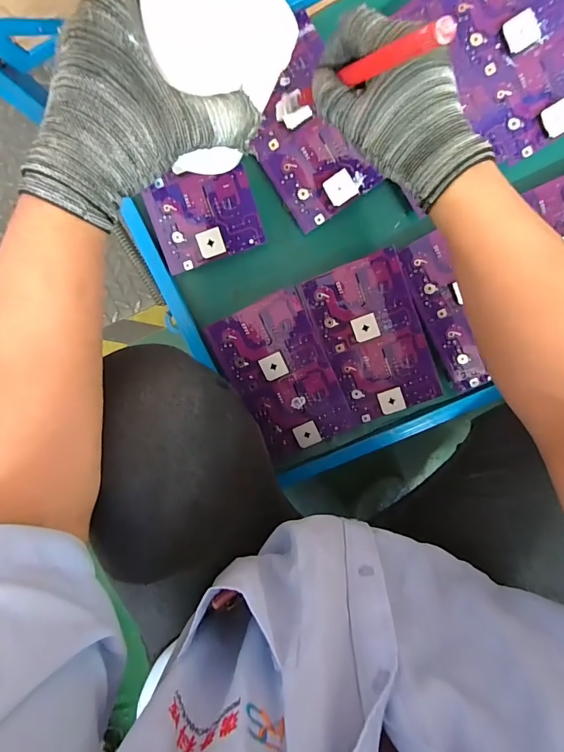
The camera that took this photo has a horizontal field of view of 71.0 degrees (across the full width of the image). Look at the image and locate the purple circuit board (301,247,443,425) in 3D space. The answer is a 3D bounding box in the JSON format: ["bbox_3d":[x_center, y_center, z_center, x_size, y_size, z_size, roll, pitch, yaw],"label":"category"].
[{"bbox_3d":[0.115,-0.044,0.493,0.117,0.010,0.193,-21,98,5],"label":"purple circuit board"}]

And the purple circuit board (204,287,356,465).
[{"bbox_3d":[-0.001,0.003,0.504,0.123,0.012,0.197,-24,98,6],"label":"purple circuit board"}]

